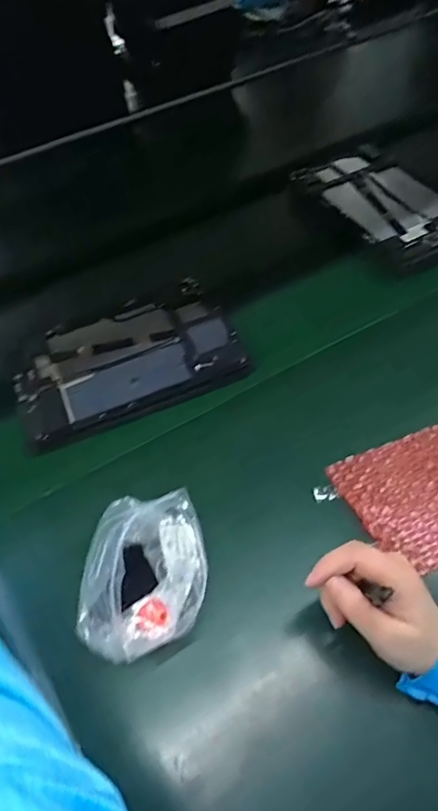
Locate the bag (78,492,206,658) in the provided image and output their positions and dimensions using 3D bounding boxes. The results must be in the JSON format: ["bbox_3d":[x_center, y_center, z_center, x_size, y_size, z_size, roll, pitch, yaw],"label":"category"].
[{"bbox_3d":[-0.057,0.131,0.398,0.091,0.075,0.114,-2,55,6],"label":"bag"}]

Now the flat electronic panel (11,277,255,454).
[{"bbox_3d":[-0.100,-0.051,0.559,0.235,0.019,0.150,-21,59,-10],"label":"flat electronic panel"}]

